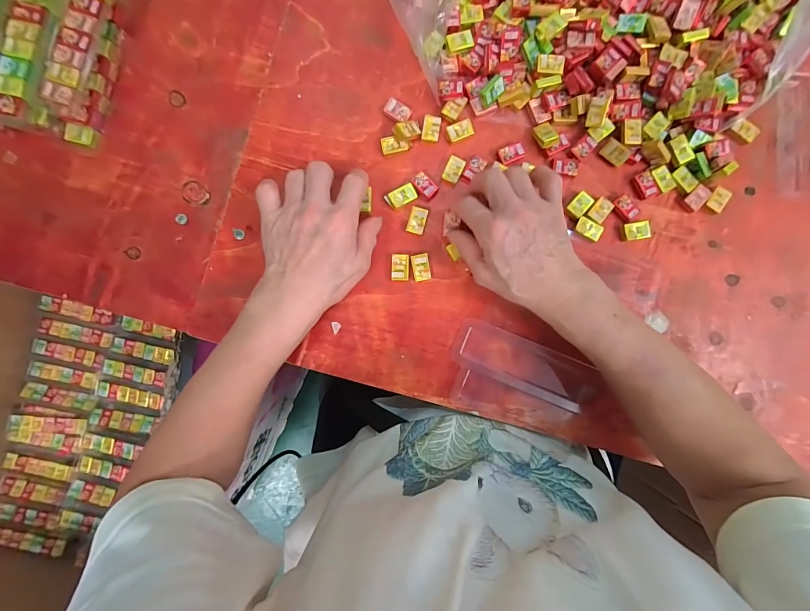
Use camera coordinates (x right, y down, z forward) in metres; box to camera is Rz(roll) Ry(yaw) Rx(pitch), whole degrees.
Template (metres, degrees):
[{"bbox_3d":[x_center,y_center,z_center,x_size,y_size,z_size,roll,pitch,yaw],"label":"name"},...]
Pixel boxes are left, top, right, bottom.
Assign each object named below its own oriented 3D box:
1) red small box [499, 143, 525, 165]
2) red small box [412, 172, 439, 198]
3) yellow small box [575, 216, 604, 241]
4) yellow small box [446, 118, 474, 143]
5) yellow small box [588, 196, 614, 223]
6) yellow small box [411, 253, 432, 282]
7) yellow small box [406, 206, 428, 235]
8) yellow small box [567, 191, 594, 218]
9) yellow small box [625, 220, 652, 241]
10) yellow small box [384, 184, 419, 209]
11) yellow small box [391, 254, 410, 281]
[{"bbox_3d":[0.107,-0.152,0.353,0.025,0.008,0.017,-25,89,-2],"label":"red small box"},{"bbox_3d":[0.020,-0.119,0.349,0.025,0.009,0.016,45,88,1],"label":"red small box"},{"bbox_3d":[0.183,-0.076,0.348,0.024,0.006,0.017,35,88,0],"label":"yellow small box"},{"bbox_3d":[0.055,-0.176,0.353,0.026,0.006,0.018,-24,89,-2],"label":"yellow small box"},{"bbox_3d":[0.195,-0.096,0.349,0.017,0.004,0.026,41,88,1],"label":"yellow small box"},{"bbox_3d":[0.016,-0.037,0.345,0.017,0.008,0.026,-14,88,-2],"label":"yellow small box"},{"bbox_3d":[0.012,-0.084,0.346,0.017,0.007,0.026,14,88,-1],"label":"yellow small box"},{"bbox_3d":[0.175,-0.100,0.351,0.017,0.007,0.025,42,88,1],"label":"yellow small box"},{"bbox_3d":[0.233,-0.075,0.351,0.027,0.007,0.018,-10,88,-2],"label":"yellow small box"},{"bbox_3d":[-0.003,-0.107,0.346,0.030,0.006,0.017,-29,89,-2],"label":"yellow small box"},{"bbox_3d":[-0.005,-0.037,0.343,0.017,0.007,0.026,1,88,-1],"label":"yellow small box"}]

